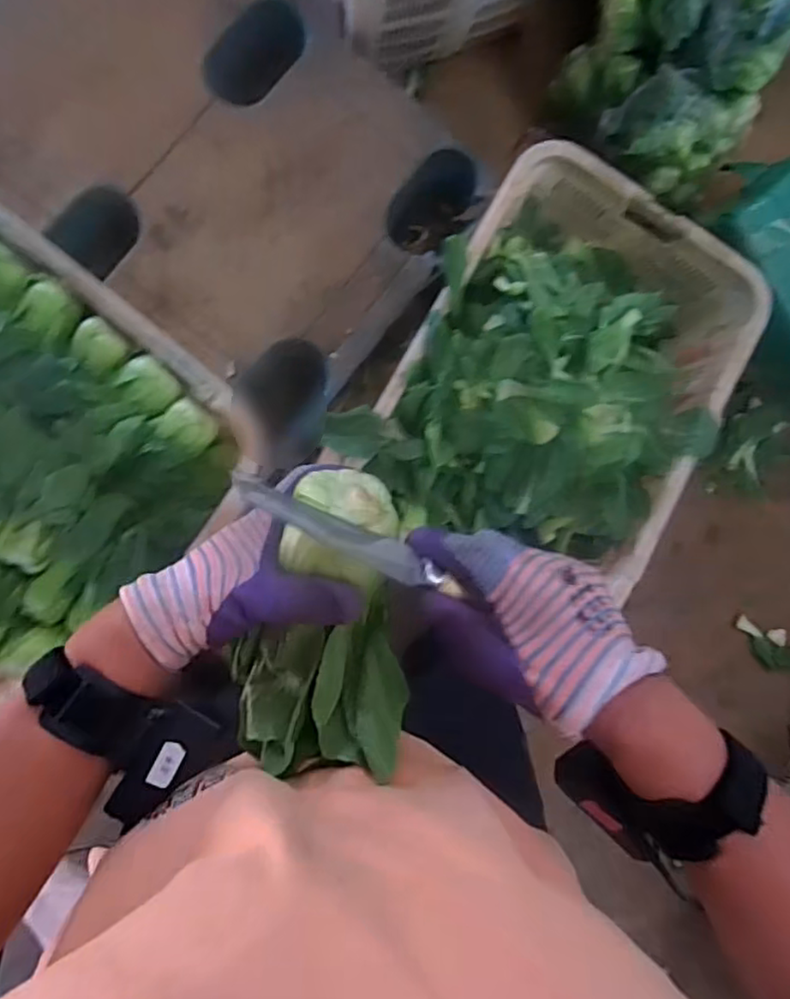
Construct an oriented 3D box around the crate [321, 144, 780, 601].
[{"bbox_3d":[0.247,-0.178,1.050,0.504,0.226,0.635,33,84,-5],"label":"crate"}]

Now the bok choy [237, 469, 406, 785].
[{"bbox_3d":[-0.037,0.074,0.371,0.098,0.063,0.178,8,99,-9],"label":"bok choy"}]

